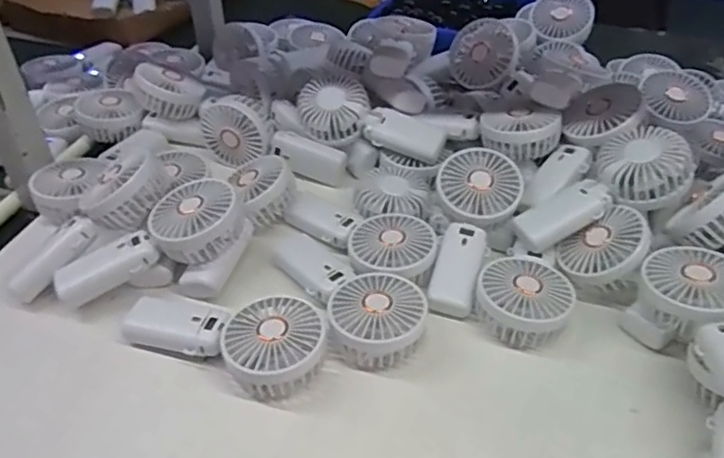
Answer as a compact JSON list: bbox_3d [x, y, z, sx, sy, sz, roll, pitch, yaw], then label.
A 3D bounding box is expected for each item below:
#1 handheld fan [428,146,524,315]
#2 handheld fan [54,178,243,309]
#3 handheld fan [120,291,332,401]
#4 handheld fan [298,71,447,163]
[{"bbox_3d":[0.108,-0.001,0.606,0.081,0.033,0.188,12,64,14],"label":"handheld fan"},{"bbox_3d":[-0.201,0.015,0.573,0.185,0.046,0.083,-28,45,-7],"label":"handheld fan"},{"bbox_3d":[-0.114,0.088,0.521,0.173,0.041,0.085,18,43,20],"label":"handheld fan"},{"bbox_3d":[0.009,-0.126,0.719,0.179,0.080,0.045,23,5,6],"label":"handheld fan"}]

